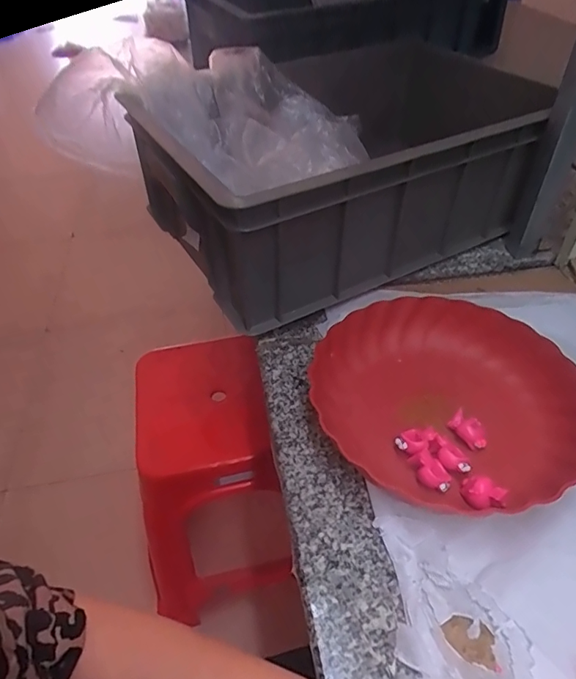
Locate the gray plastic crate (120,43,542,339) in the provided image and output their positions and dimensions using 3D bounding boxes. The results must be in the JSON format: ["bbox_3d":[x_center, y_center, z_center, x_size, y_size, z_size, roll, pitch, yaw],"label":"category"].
[{"bbox_3d":[0.044,-0.232,0.636,0.416,0.199,0.338,-22,48,-18],"label":"gray plastic crate"}]

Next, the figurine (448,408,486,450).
[{"bbox_3d":[0.162,0.080,0.434,0.020,0.013,0.037,-26,50,-21],"label":"figurine"}]

